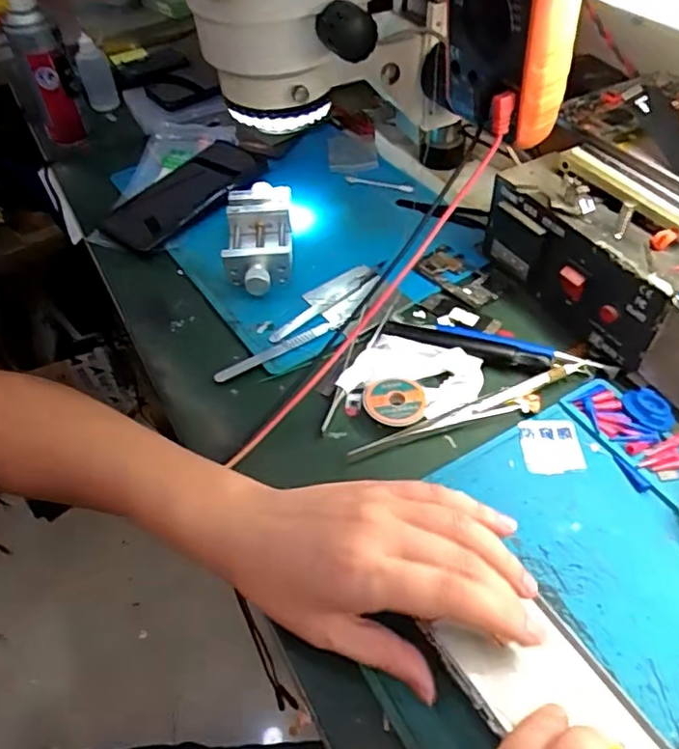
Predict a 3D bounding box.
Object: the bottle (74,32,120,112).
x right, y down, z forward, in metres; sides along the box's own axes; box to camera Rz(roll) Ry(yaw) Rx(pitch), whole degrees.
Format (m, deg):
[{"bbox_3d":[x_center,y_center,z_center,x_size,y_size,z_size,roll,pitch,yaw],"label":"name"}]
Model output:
[{"bbox_3d":[-0.290,-0.356,0.714,0.034,0.076,0.036,-21,51,-16],"label":"bottle"}]

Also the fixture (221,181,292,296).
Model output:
[{"bbox_3d":[-0.071,-0.118,0.527,0.056,0.033,0.123,-4,49,0],"label":"fixture"}]

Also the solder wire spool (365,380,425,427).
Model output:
[{"bbox_3d":[0.039,0.019,0.417,0.042,0.008,0.038,-6,49,-1],"label":"solder wire spool"}]

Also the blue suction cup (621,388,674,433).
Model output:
[{"bbox_3d":[0.206,0.023,0.401,0.028,0.008,0.036,-3,49,2],"label":"blue suction cup"}]

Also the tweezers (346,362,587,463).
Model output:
[{"bbox_3d":[0.092,0.025,0.408,0.181,0.007,0.015,-20,50,-13],"label":"tweezers"}]

